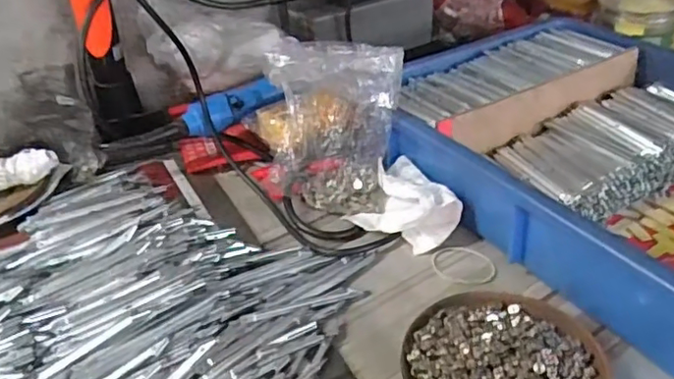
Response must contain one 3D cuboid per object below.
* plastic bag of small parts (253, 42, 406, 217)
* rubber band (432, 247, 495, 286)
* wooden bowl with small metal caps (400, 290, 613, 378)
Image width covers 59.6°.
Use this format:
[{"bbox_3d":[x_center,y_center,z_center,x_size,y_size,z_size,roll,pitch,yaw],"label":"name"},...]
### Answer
[{"bbox_3d":[-0.006,-0.056,0.505,0.117,0.127,0.100,-7,33,-4],"label":"plastic bag of small parts"},{"bbox_3d":[0.096,0.058,0.446,0.049,0.004,0.034,19,43,26],"label":"rubber band"},{"bbox_3d":[0.096,0.099,0.358,0.114,0.030,0.096,-13,39,-14],"label":"wooden bowl with small metal caps"}]

